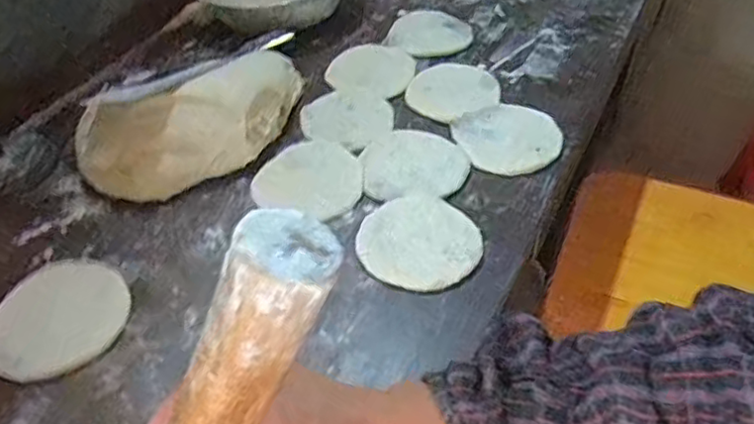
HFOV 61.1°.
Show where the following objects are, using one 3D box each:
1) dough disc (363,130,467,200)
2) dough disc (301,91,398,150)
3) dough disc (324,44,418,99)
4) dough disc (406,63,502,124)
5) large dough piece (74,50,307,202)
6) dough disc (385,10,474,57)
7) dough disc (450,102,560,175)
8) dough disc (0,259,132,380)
[{"bbox_3d":[0.040,-0.053,0.658,0.104,0.007,0.104,-1,44,1],"label":"dough disc"},{"bbox_3d":[-0.033,-0.108,0.721,0.103,0.004,0.103,-1,44,1],"label":"dough disc"},{"bbox_3d":[-0.007,-0.177,0.776,0.097,0.013,0.100,-1,44,1],"label":"dough disc"},{"bbox_3d":[0.088,-0.145,0.749,0.105,0.009,0.107,-1,44,1],"label":"dough disc"},{"bbox_3d":[-0.176,-0.106,0.674,0.266,0.083,0.124,-33,52,-28],"label":"large dough piece"},{"bbox_3d":[0.071,-0.234,0.834,0.095,0.013,0.109,22,49,23],"label":"dough disc"},{"bbox_3d":[0.142,-0.078,0.679,0.108,0.011,0.108,-1,44,1],"label":"dough disc"},{"bbox_3d":[-0.268,0.086,0.537,0.110,0.008,0.108,-1,44,1],"label":"dough disc"}]

